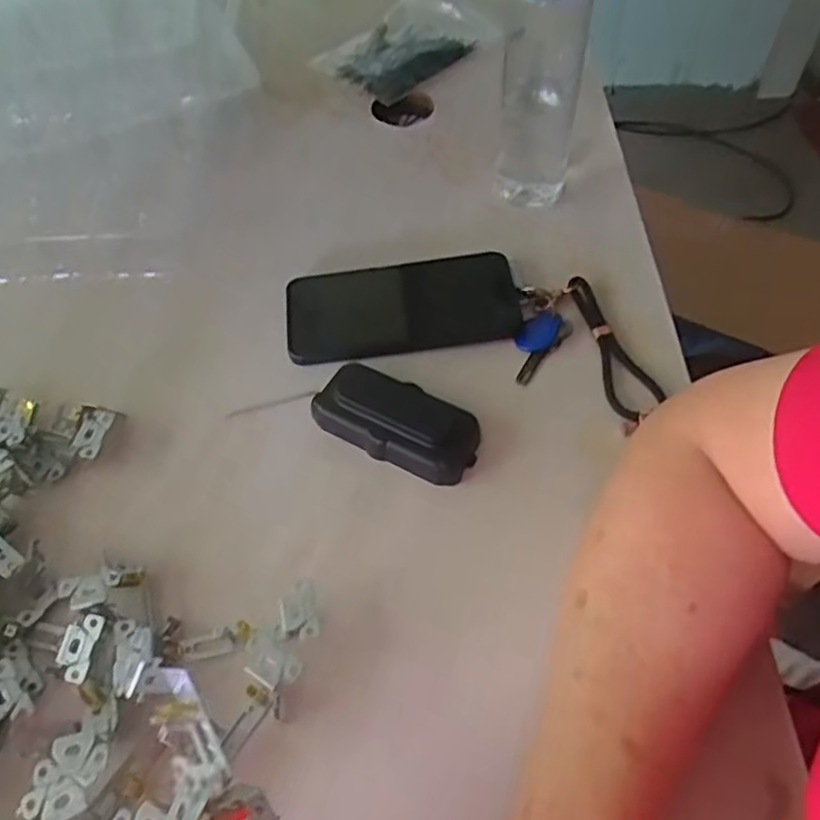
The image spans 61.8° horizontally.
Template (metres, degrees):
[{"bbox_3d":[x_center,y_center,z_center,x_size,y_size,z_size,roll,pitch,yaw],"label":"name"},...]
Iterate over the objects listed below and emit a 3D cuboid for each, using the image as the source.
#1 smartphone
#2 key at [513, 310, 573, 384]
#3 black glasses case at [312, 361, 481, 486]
[{"bbox_3d":[-0.006,-0.075,0.501,0.165,0.014,0.078,-10,66,-4],"label":"smartphone"},{"bbox_3d":[0.086,-0.049,0.476,0.029,0.007,0.065,33,64,22],"label":"key"},{"bbox_3d":[-0.007,0.006,0.438,0.105,0.022,0.051,27,62,19],"label":"black glasses case"}]

